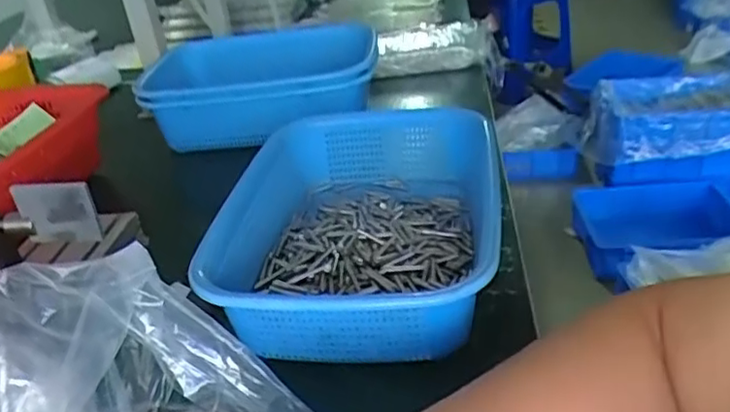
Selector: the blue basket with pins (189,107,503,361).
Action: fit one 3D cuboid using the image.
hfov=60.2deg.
[{"bbox_3d":[0.000,0.012,0.514,0.211,0.072,0.291,-2,31,10],"label":"blue basket with pins"}]

